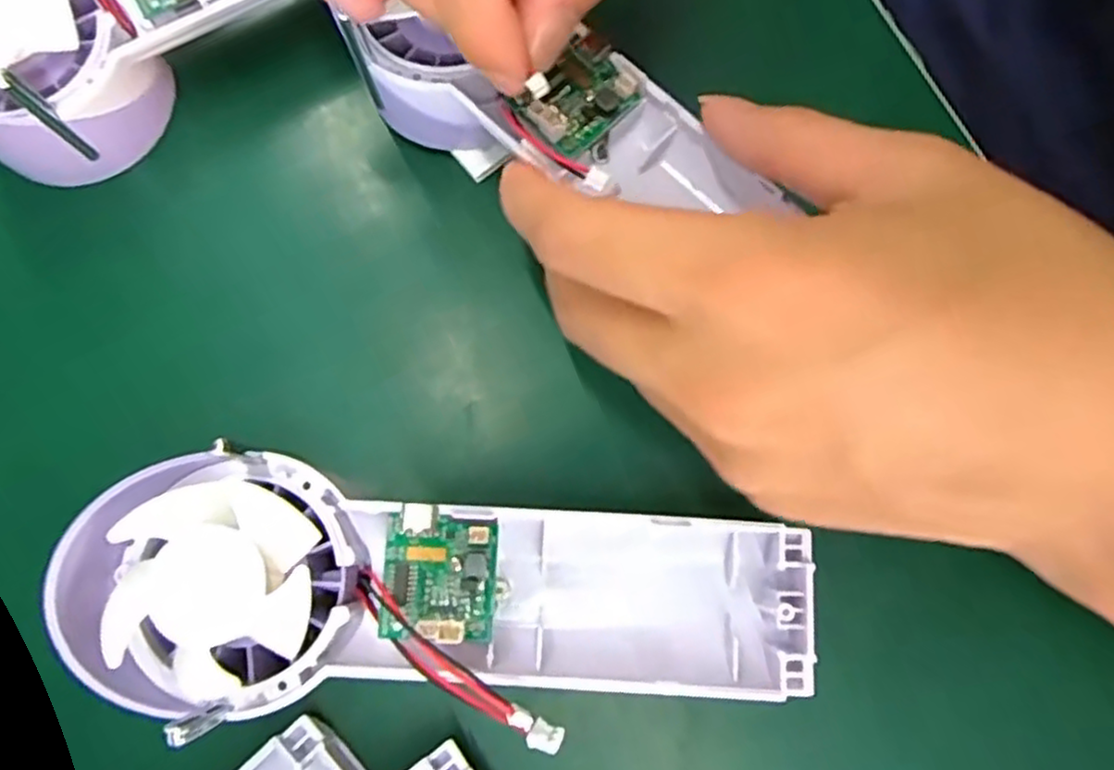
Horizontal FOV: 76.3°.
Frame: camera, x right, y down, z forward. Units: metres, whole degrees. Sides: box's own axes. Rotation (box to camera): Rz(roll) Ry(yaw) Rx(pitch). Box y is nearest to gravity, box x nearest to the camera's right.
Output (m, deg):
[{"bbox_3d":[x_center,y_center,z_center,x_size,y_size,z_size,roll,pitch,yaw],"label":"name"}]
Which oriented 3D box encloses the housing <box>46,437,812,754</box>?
[{"bbox_3d":[-0.024,0.054,0.174,0.170,0.034,0.056,6,78,1],"label":"housing"}]

